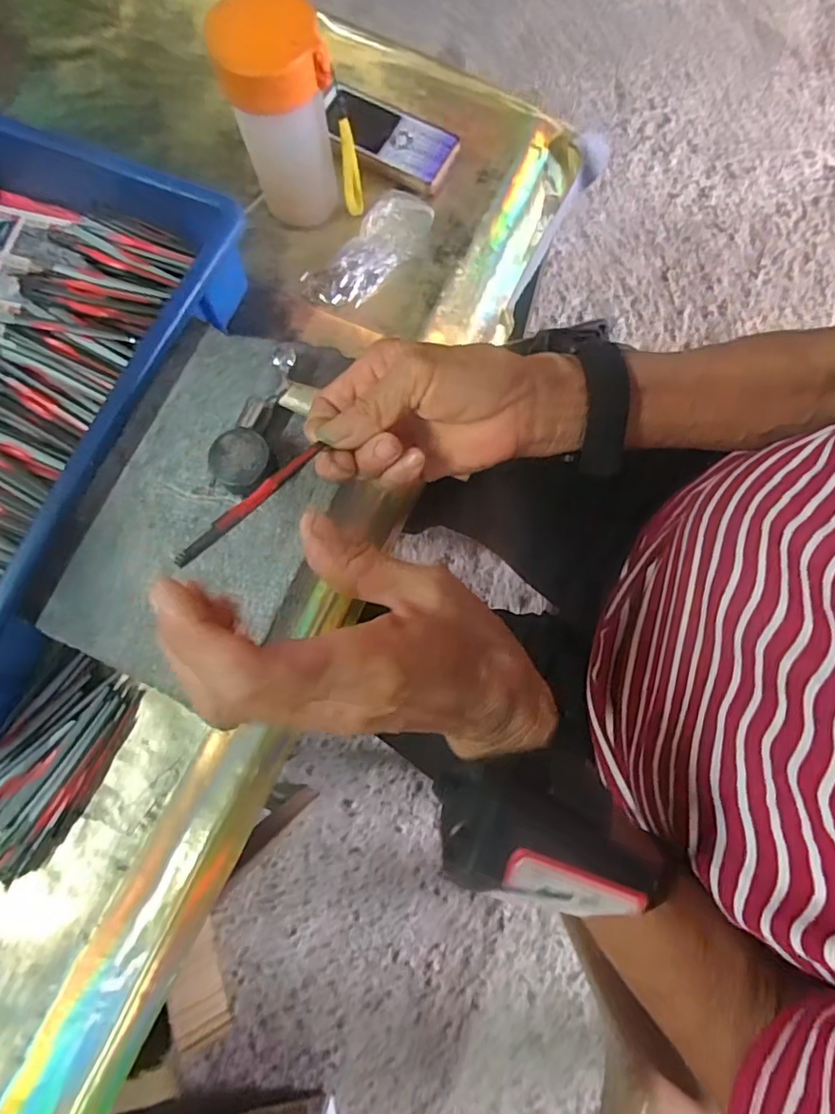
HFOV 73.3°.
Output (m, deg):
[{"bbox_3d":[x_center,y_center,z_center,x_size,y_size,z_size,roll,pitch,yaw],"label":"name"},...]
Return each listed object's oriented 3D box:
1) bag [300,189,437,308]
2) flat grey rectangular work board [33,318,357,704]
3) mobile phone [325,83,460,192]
[{"bbox_3d":[-0.041,-0.246,0.447,0.112,0.025,0.049,-42,81,-9],"label":"bag"},{"bbox_3d":[-0.130,-0.041,0.353,0.136,0.020,0.233,19,79,7],"label":"flat grey rectangular work board"},{"bbox_3d":[-0.027,-0.353,0.472,0.121,0.017,0.049,32,79,6],"label":"mobile phone"}]

